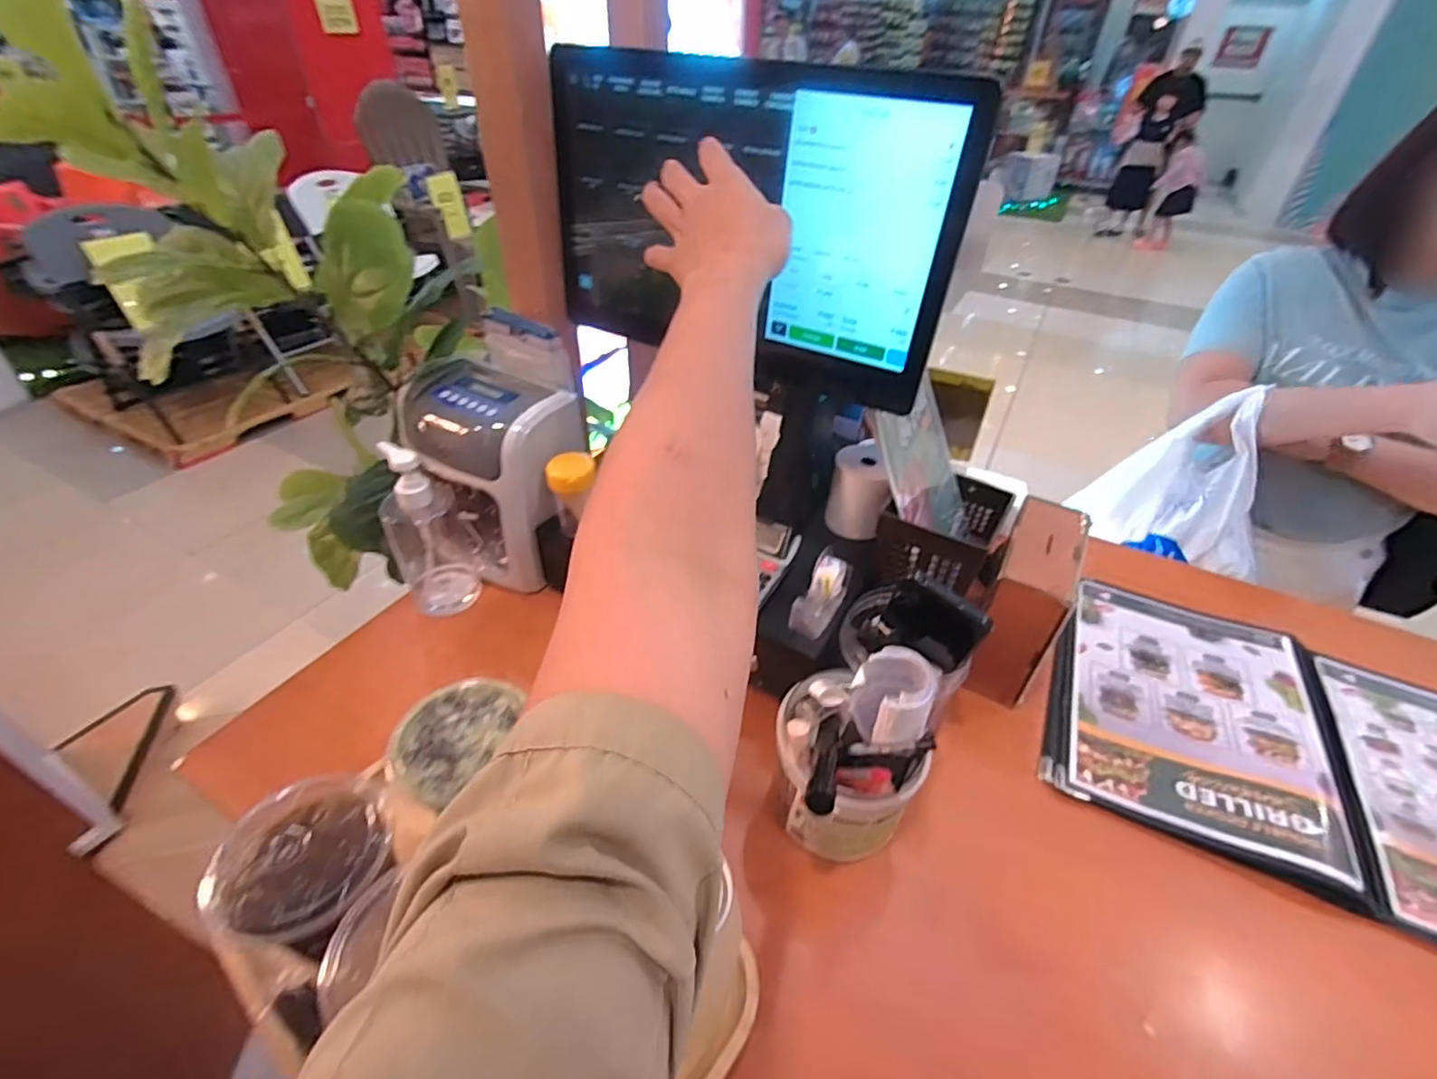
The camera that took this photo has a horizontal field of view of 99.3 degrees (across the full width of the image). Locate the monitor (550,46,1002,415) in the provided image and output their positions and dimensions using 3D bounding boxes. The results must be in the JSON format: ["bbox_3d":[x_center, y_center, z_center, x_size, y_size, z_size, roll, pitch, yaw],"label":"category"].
[{"bbox_3d":[0.017,-0.270,0.538,0.375,0.242,0.036,22,45,21],"label":"monitor"}]

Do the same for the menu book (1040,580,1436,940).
[{"bbox_3d":[0.572,0.199,0.583,0.456,0.027,0.318,20,44,19],"label":"menu book"}]

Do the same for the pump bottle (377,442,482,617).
[{"bbox_3d":[-0.316,-0.008,0.667,0.073,0.219,0.058,-17,43,-22],"label":"pump bottle"}]

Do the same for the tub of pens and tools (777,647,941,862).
[{"bbox_3d":[0.099,0.176,0.471,0.111,0.157,0.140,9,42,8],"label":"tub of pens and tools"}]

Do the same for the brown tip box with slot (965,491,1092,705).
[{"bbox_3d":[0.309,0.060,0.622,0.068,0.149,0.164,24,45,23],"label":"brown tip box with slot"}]

